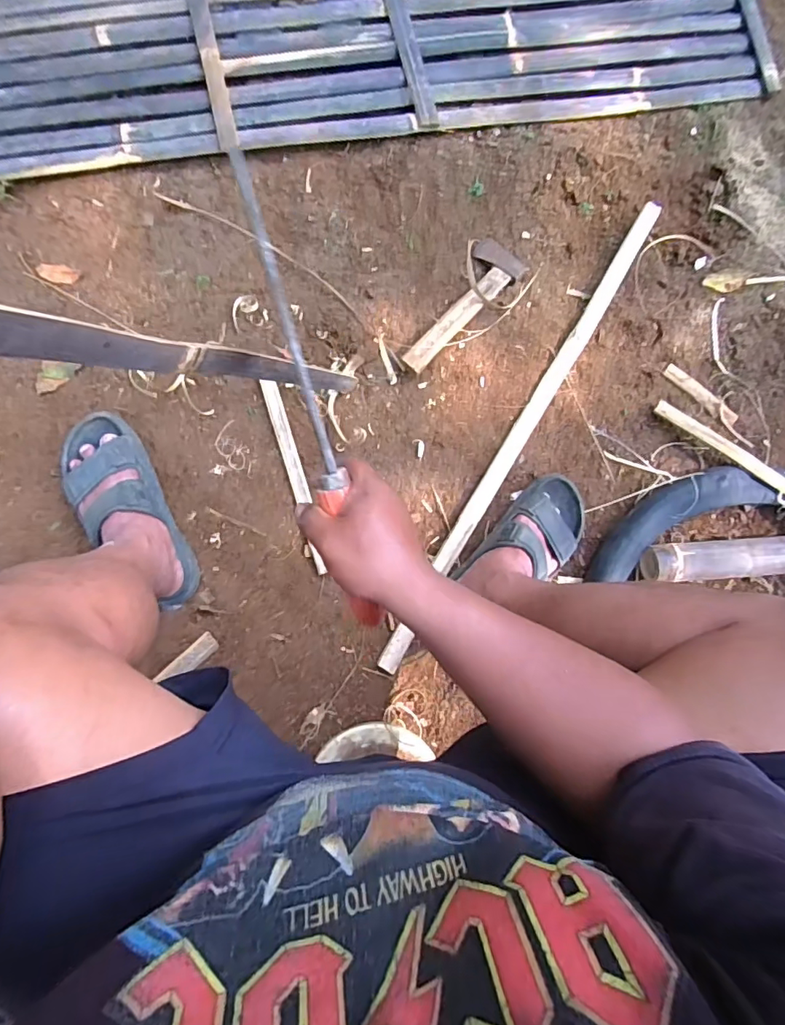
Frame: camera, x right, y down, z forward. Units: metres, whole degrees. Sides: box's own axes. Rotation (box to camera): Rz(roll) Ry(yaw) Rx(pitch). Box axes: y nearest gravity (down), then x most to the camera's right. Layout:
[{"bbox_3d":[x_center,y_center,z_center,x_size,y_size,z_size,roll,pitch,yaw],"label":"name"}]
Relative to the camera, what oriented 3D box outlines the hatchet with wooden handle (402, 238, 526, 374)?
[{"bbox_3d":[0.099,-0.338,0.824,0.257,0.030,0.085,-44,89,-8],"label":"hatchet with wooden handle"}]

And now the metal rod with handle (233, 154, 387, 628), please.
[{"bbox_3d":[-0.062,-0.075,0.386,0.023,0.015,0.354,-16,103,-7],"label":"metal rod with handle"}]

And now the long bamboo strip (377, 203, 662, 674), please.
[{"bbox_3d":[0.218,-0.139,0.814,0.038,0.024,0.875,31,82,-1],"label":"long bamboo strip"}]

